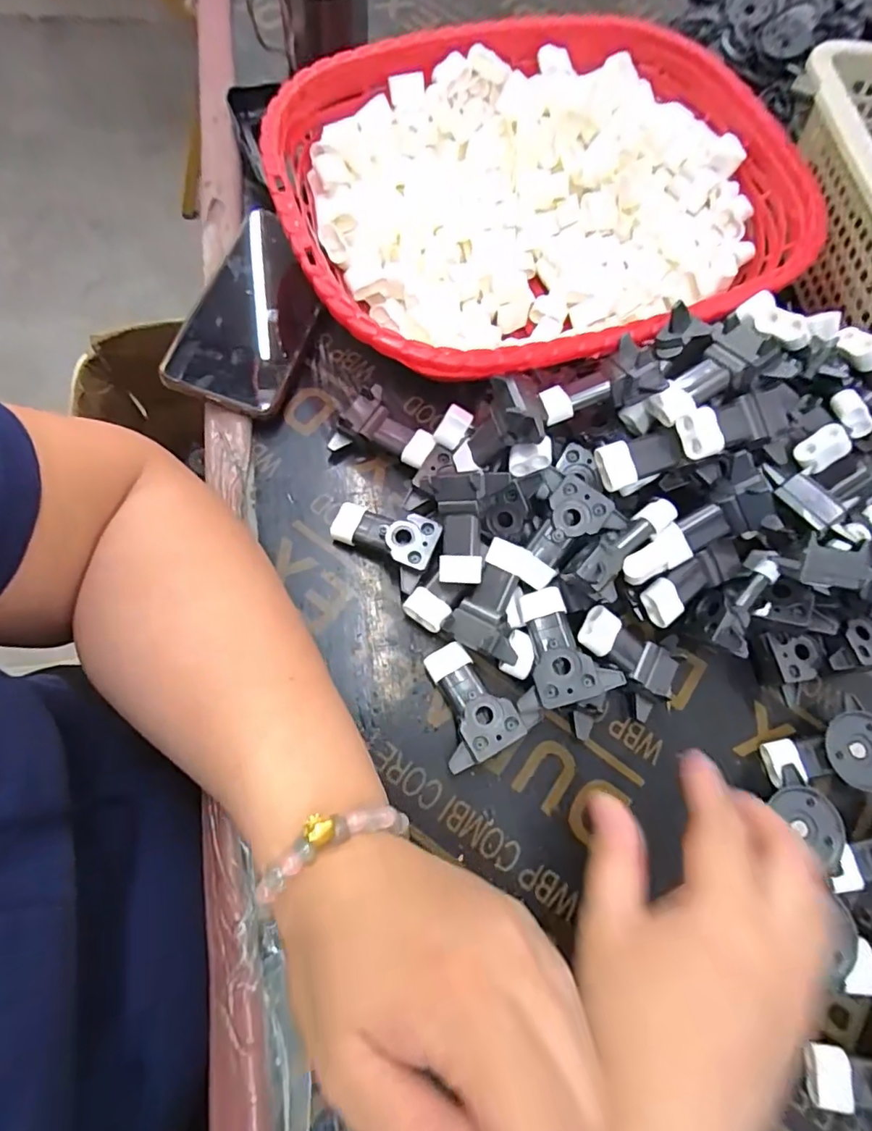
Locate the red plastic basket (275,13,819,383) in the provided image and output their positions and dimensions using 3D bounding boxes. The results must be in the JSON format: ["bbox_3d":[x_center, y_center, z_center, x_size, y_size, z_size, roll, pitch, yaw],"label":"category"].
[{"bbox_3d":[0.075,-0.243,0.393,0.355,0.086,0.266,-20,74,-12],"label":"red plastic basket"}]

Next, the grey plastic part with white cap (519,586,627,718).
[{"bbox_3d":[0.068,0.044,0.313,0.053,0.014,0.065,-11,72,-10],"label":"grey plastic part with white cap"}]

